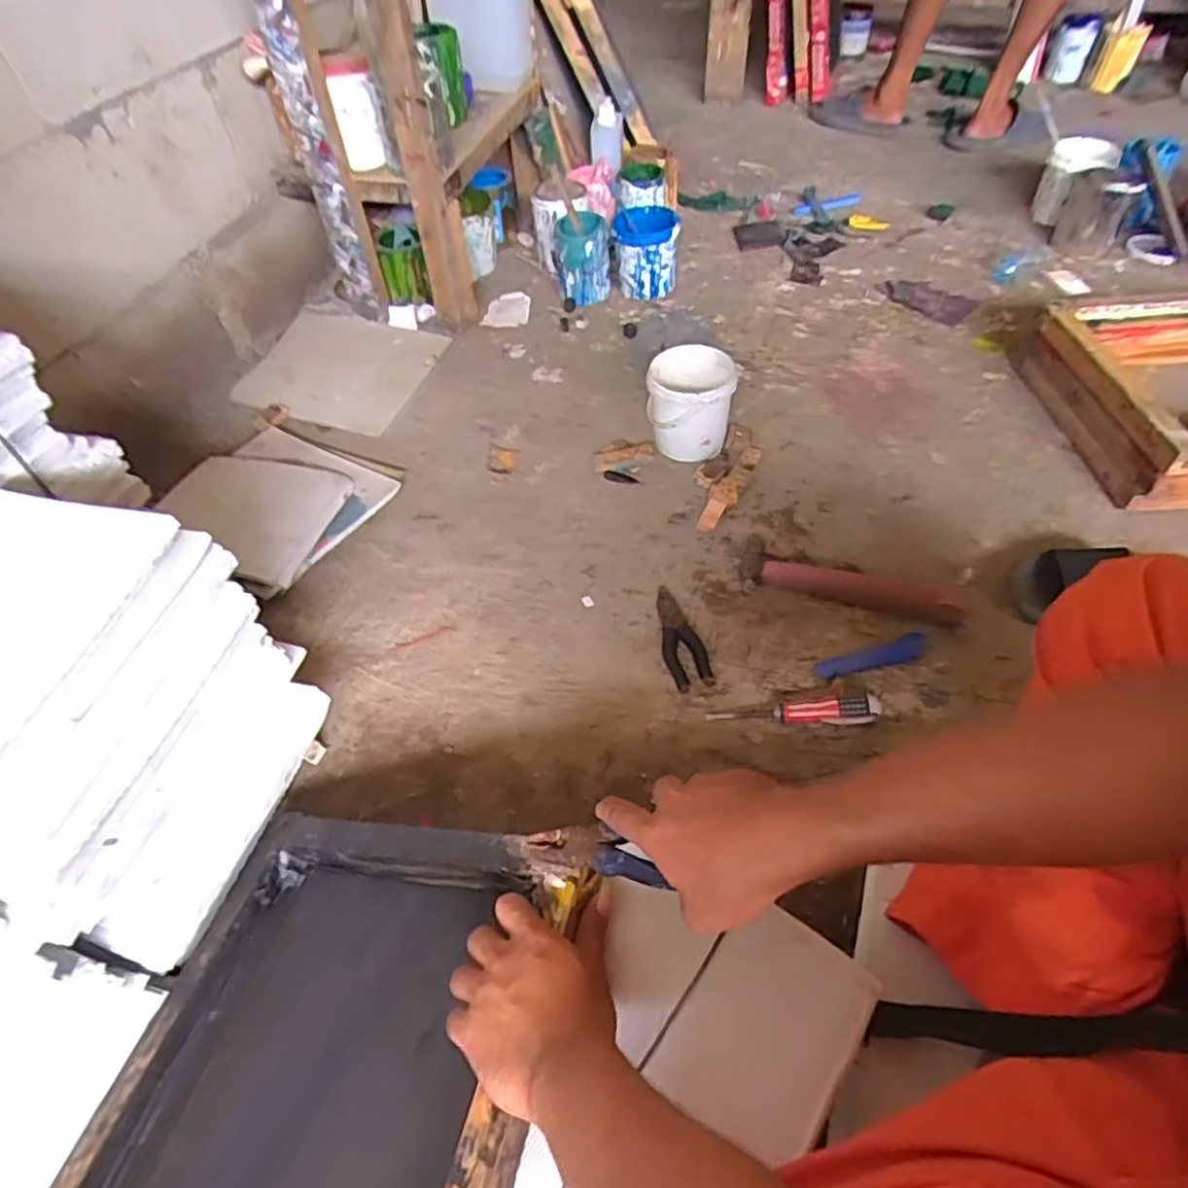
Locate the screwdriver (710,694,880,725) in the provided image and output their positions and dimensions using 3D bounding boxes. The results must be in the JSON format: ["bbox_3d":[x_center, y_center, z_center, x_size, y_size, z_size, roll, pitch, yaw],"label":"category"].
[{"bbox_3d":[0.217,0.124,0.767,0.179,0.038,0.033,-1,51,4],"label":"screwdriver"}]

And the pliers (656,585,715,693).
[{"bbox_3d":[0.103,0.049,0.845,0.049,0.017,0.141,-12,55,-4],"label":"pliers"}]

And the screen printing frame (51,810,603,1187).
[{"bbox_3d":[-0.200,0.377,0.487,0.347,0.066,0.437,-5,44,30],"label":"screen printing frame"}]

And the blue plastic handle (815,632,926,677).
[{"bbox_3d":[0.319,0.074,0.808,0.128,0.012,0.032,-15,55,-6],"label":"blue plastic handle"}]

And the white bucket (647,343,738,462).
[{"bbox_3d":[0.141,-0.280,1.044,0.118,0.132,0.118,-2,51,3],"label":"white bucket"}]

